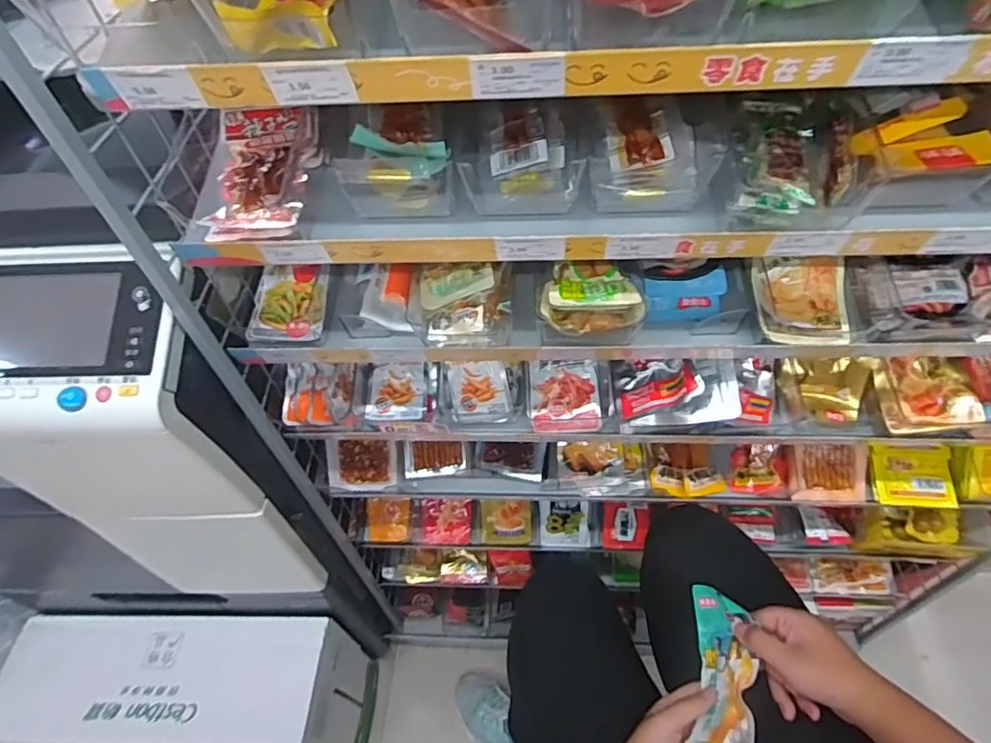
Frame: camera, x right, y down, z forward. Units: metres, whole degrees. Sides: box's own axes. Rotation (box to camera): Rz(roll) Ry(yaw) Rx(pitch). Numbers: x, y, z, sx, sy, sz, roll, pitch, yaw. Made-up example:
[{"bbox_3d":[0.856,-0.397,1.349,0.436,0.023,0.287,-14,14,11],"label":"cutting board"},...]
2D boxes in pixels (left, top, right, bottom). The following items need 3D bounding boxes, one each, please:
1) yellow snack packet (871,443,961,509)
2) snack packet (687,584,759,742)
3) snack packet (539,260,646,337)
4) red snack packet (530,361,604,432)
[{"bbox_3d":[0.532,0.133,0.721,0.089,0.015,0.080,-5,90,12],"label":"yellow snack packet"},{"bbox_3d":[0.234,0.310,0.587,0.027,0.069,0.159,34,51,-24],"label":"snack packet"},{"bbox_3d":[0.082,-0.065,0.492,0.084,0.039,0.060,-2,51,2],"label":"snack packet"},{"bbox_3d":[0.079,0.028,0.642,0.078,0.012,0.079,-3,75,9],"label":"red snack packet"}]

